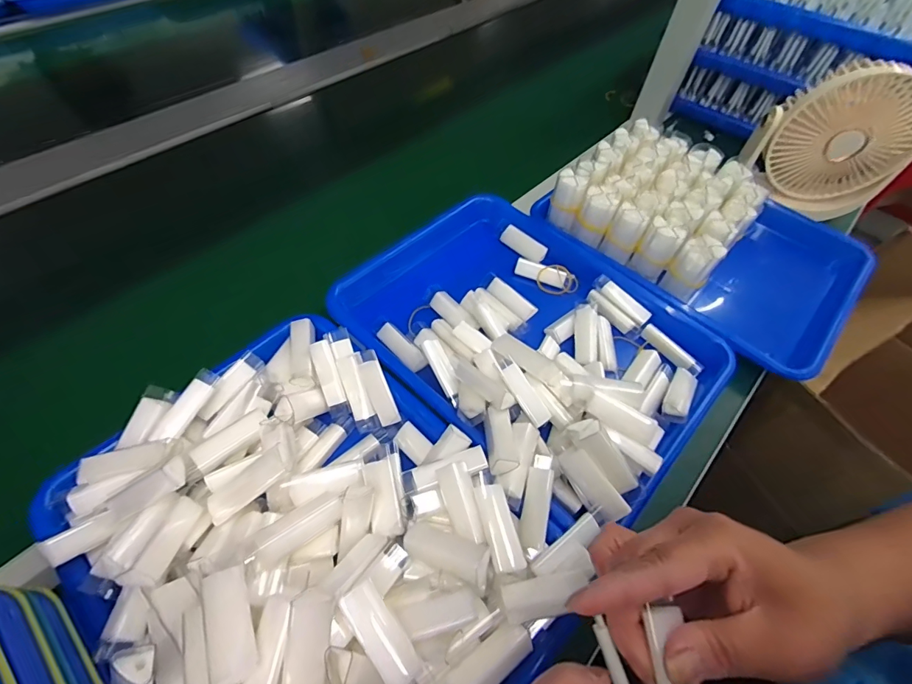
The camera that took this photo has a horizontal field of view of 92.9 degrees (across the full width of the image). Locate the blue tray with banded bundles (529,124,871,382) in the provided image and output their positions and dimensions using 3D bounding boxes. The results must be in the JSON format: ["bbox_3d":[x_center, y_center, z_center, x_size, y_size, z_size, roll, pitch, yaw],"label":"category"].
[{"bbox_3d":[0.290,-0.124,0.501,0.311,0.095,0.240,40,63,21],"label":"blue tray with banded bundles"}]

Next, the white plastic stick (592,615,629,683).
[{"bbox_3d":[0.072,0.147,0.192,0.005,0.005,0.040,-14,60,-13],"label":"white plastic stick"}]

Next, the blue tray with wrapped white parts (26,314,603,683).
[{"bbox_3d":[-0.094,0.124,0.286,0.313,0.067,0.247,36,61,19],"label":"blue tray with wrapped white parts"}]

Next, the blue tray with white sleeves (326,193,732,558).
[{"bbox_3d":[0.064,-0.016,0.417,0.273,0.049,0.348,-33,64,-23],"label":"blue tray with white sleeves"}]

